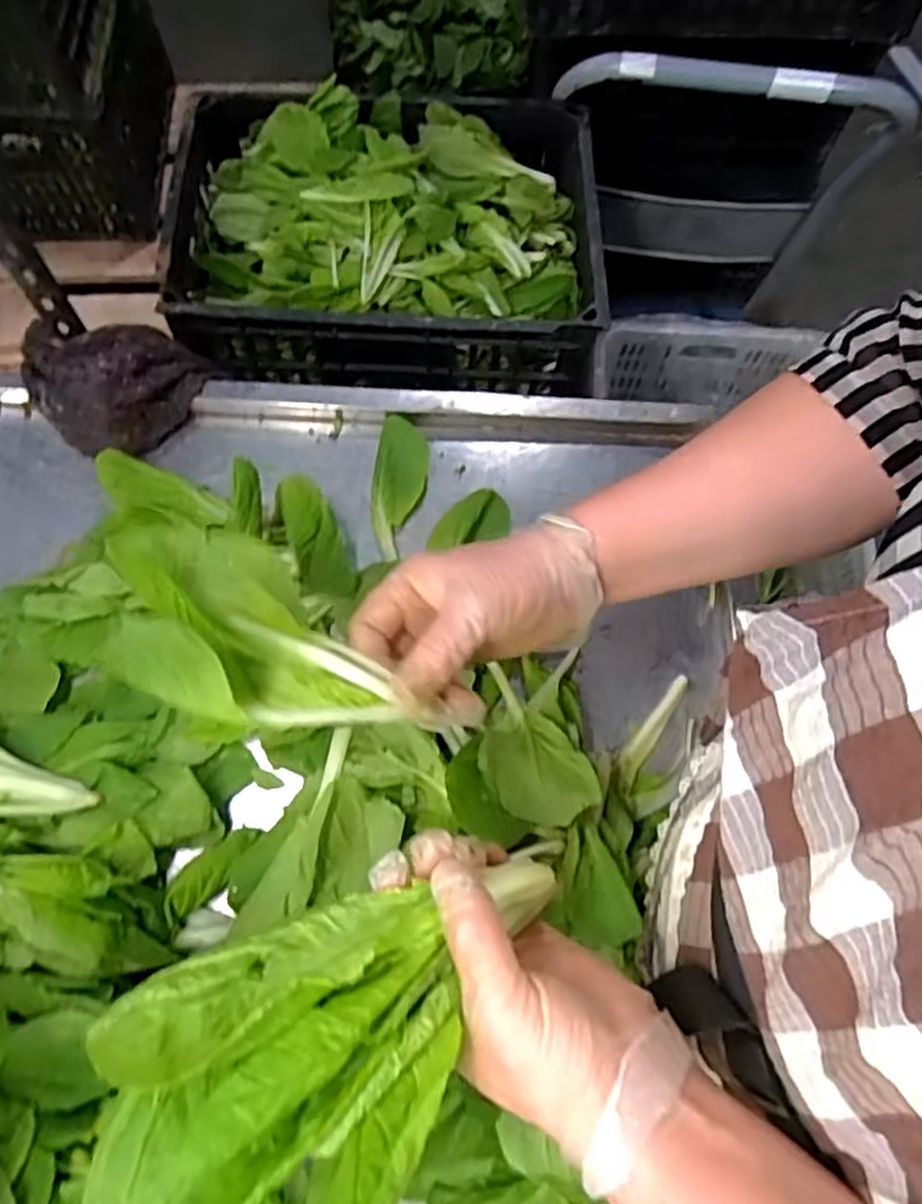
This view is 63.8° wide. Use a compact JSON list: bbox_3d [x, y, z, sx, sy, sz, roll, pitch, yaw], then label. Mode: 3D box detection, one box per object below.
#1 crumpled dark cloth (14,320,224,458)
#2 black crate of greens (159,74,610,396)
[{"bbox_3d":[-0.268,-0.167,0.577,0.131,0.053,0.089,-8,71,-2],"label":"crumpled dark cloth"},{"bbox_3d":[-0.085,-0.432,0.863,0.475,0.187,0.328,1,70,1],"label":"black crate of greens"}]

